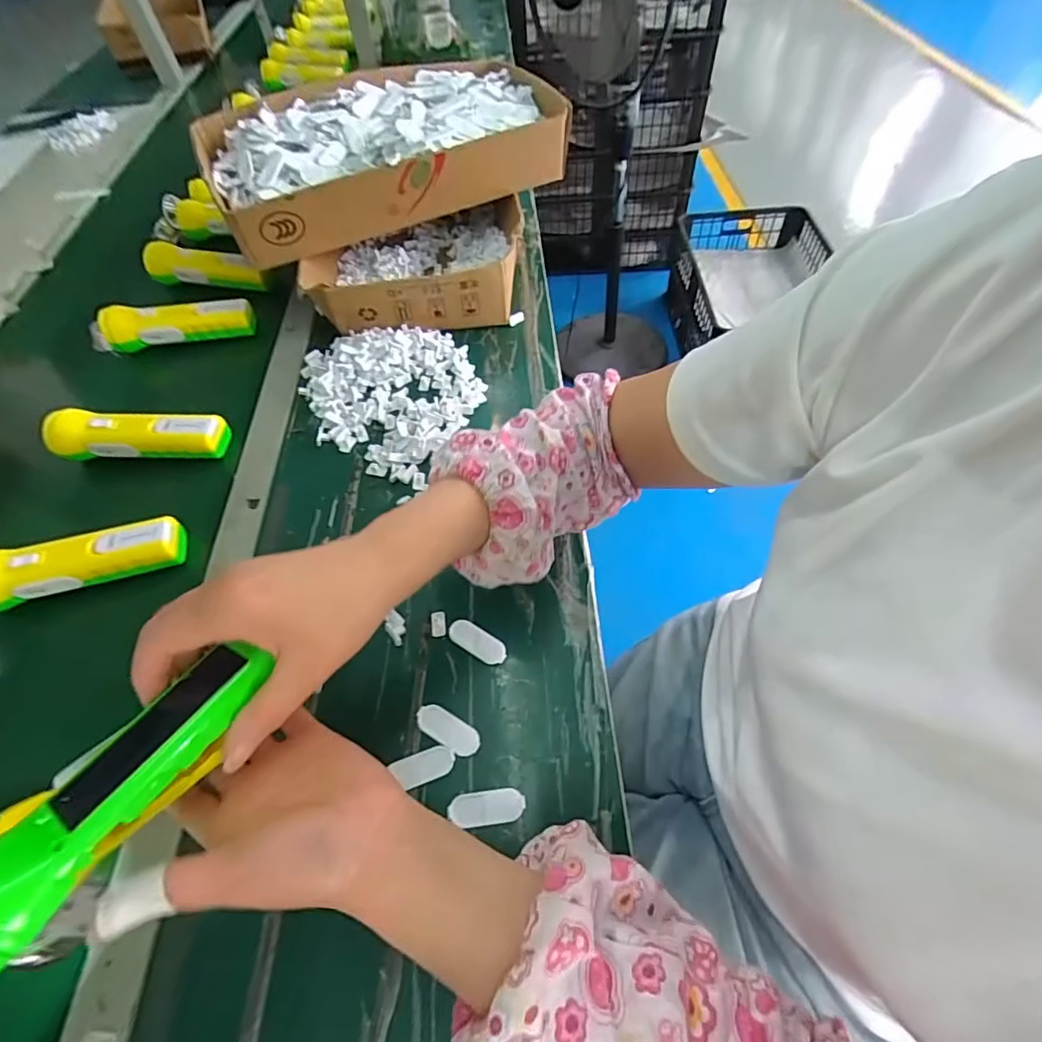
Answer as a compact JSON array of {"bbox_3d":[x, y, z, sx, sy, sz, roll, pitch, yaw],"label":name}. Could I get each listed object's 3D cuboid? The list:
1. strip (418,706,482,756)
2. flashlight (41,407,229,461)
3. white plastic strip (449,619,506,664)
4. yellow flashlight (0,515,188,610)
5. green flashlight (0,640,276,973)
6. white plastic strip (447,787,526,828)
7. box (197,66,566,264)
[{"bbox_3d":[-0.053,0.151,0.374,0.050,0.004,0.020,26,63,21],"label":"strip"},{"bbox_3d":[-0.392,-0.089,0.529,0.172,0.041,0.045,-4,56,3],"label":"flashlight"},{"bbox_3d":[-0.035,0.095,0.411,0.052,0.005,0.020,26,63,21],"label":"white plastic strip"},{"bbox_3d":[-0.388,0.035,0.448,0.173,0.041,0.045,-18,57,-6],"label":"yellow flashlight"},{"bbox_3d":[-0.184,0.119,0.241,0.046,0.032,0.140,23,48,18],"label":"green flashlight"},{"bbox_3d":[-0.023,0.192,0.345,0.050,0.004,0.021,-8,56,0],"label":"white plastic strip"},{"bbox_3d":[-0.174,-0.468,0.652,0.437,0.084,0.258,-35,60,-16],"label":"box"}]

